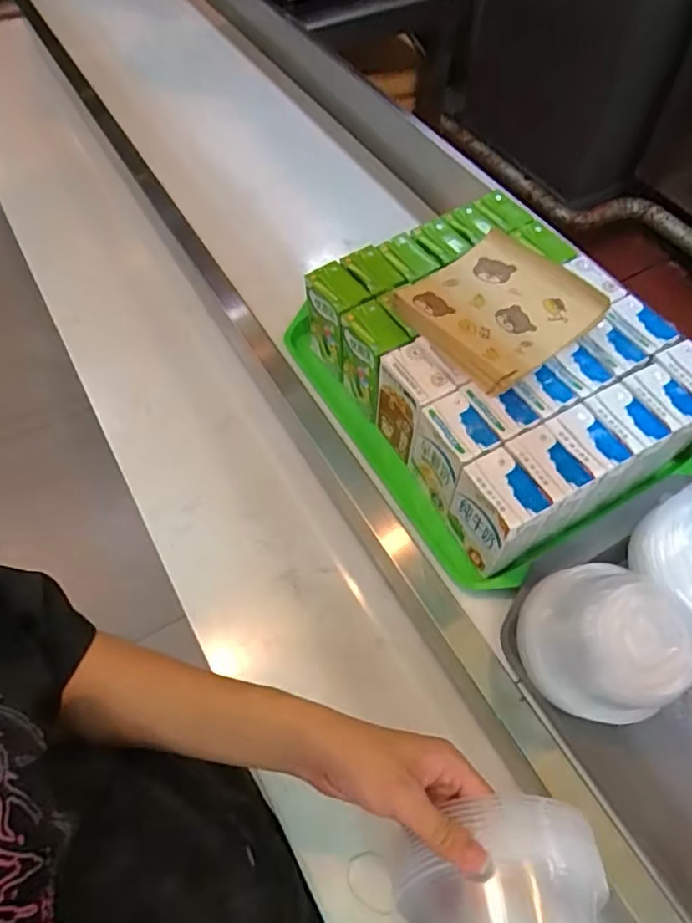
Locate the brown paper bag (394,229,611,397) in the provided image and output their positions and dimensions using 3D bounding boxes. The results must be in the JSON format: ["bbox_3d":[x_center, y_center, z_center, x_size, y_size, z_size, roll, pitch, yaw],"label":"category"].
[{"bbox_3d":[0.148,-0.150,0.544,0.165,0.023,0.142,-34,63,-18],"label":"brown paper bag"}]

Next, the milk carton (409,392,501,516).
[{"bbox_3d":[0.097,-0.006,0.531,0.046,0.094,0.070,-24,61,-13],"label":"milk carton"}]

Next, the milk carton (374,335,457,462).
[{"bbox_3d":[0.066,-0.054,0.564,0.045,0.106,0.066,-26,61,-14],"label":"milk carton"}]

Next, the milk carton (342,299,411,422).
[{"bbox_3d":[0.026,-0.100,0.598,0.045,0.102,0.070,-26,61,-14],"label":"milk carton"}]

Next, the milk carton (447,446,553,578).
[{"bbox_3d":[0.128,0.047,0.495,0.047,0.094,0.078,-28,61,-15],"label":"milk carton"}]

